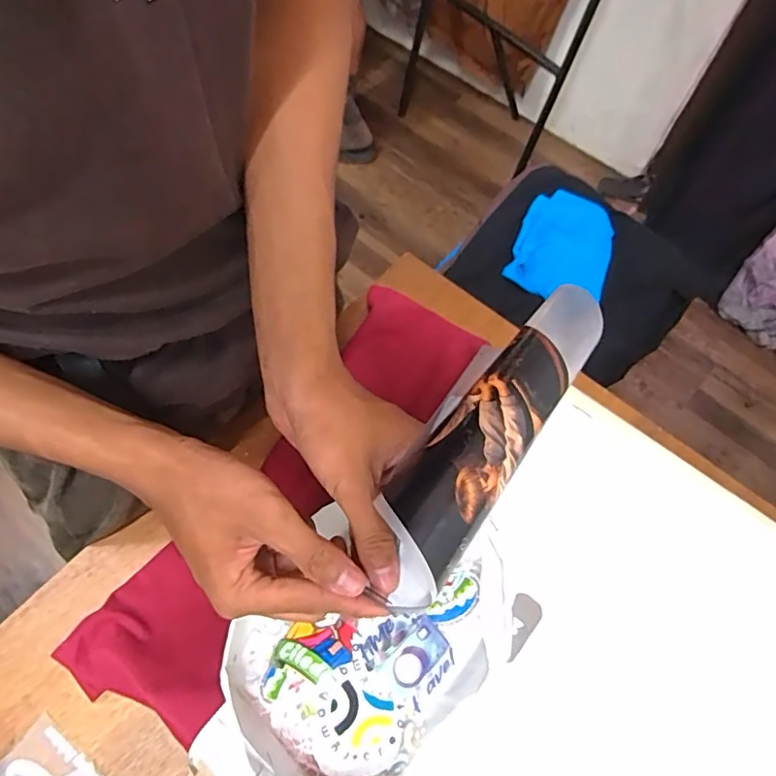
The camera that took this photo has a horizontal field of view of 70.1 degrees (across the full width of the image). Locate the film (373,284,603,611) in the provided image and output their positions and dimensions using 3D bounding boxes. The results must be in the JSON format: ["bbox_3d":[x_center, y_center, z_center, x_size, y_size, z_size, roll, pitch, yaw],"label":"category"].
[{"bbox_3d":[0.054,0.025,0.319,0.053,0.050,0.201,33,72,12],"label":"film"}]

